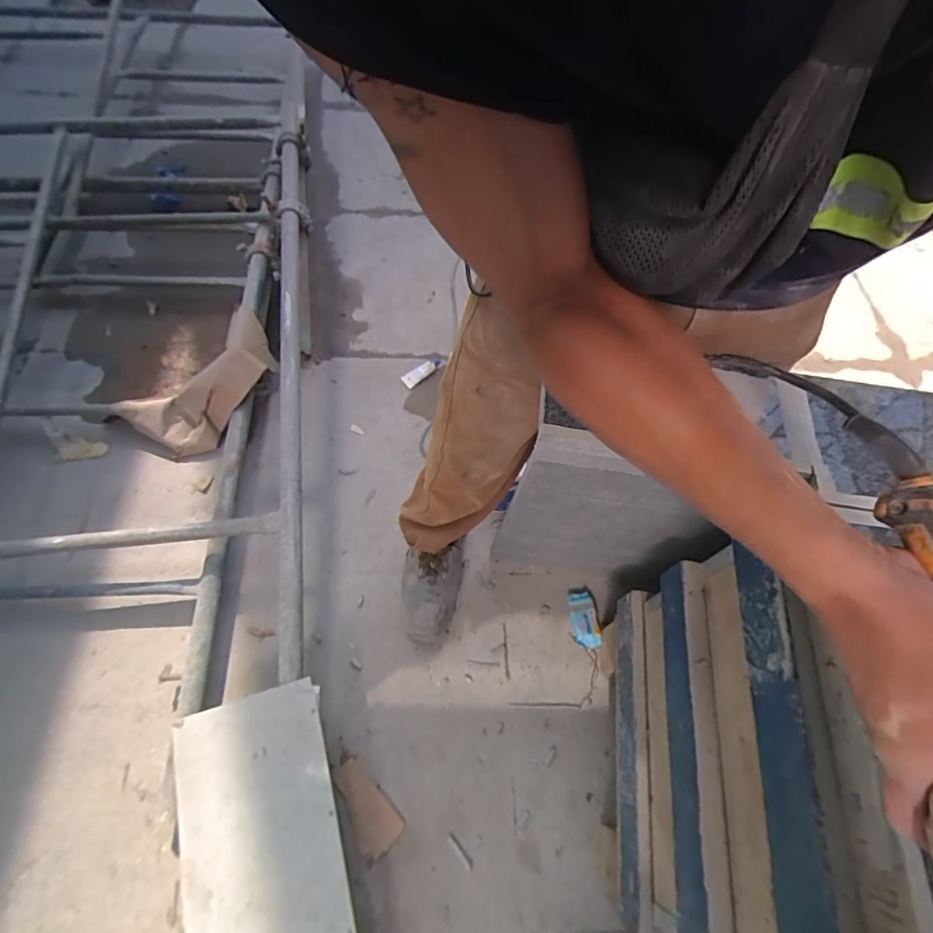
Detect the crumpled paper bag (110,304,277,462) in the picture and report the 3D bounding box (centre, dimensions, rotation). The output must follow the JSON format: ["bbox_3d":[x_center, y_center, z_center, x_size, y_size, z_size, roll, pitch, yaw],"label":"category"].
[{"bbox_3d":[-0.607,-0.194,1.209,0.185,0.155,0.377,42,89,18],"label":"crumpled paper bag"}]

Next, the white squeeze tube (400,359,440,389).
[{"bbox_3d":[-0.117,-0.248,1.338,0.045,0.011,0.116,42,67,17],"label":"white squeeze tube"}]

